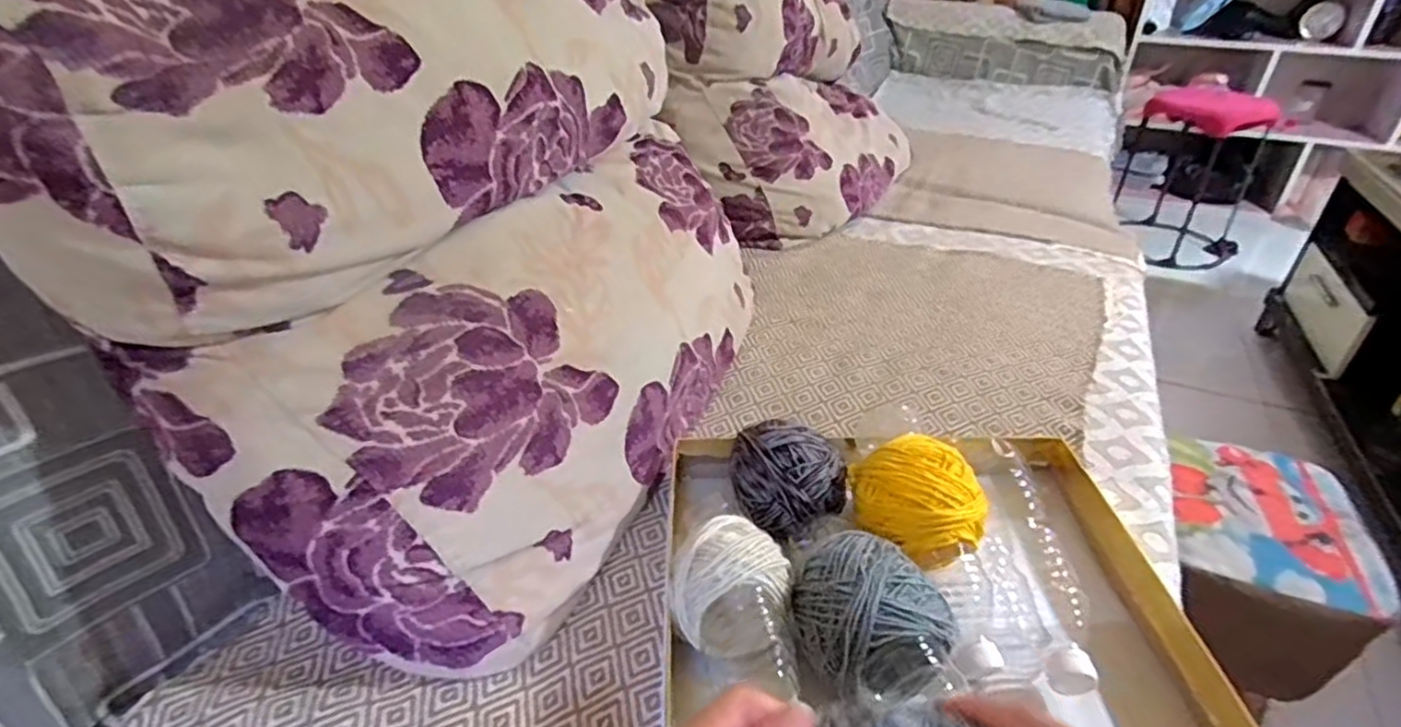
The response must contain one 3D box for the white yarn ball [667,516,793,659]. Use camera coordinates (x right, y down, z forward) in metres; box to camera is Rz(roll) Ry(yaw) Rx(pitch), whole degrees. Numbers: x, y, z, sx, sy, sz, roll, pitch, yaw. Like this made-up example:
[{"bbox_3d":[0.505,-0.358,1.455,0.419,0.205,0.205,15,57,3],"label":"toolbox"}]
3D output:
[{"bbox_3d":[0.021,0.166,0.483,0.081,0.086,0.079,0,33,0],"label":"white yarn ball"}]

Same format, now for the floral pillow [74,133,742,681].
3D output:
[{"bbox_3d":[-0.126,-0.024,0.636,0.231,0.230,0.581,14,36,20],"label":"floral pillow"}]

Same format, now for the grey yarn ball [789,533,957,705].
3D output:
[{"bbox_3d":[0.112,0.166,0.462,0.090,0.070,0.093,0,33,0],"label":"grey yarn ball"}]

